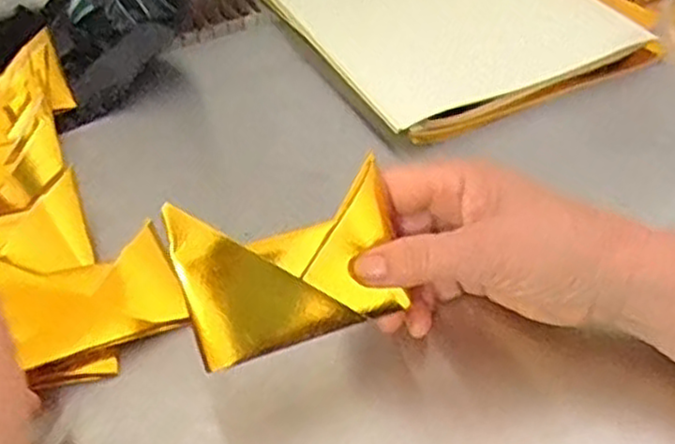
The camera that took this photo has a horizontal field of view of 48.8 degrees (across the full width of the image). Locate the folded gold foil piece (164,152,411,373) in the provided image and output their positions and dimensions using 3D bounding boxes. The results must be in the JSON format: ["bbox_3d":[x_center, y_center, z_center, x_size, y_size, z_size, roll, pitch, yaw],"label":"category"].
[{"bbox_3d":[-0.020,0.018,0.338,0.102,0.069,0.031,-12,16,-19],"label":"folded gold foil piece"}]

